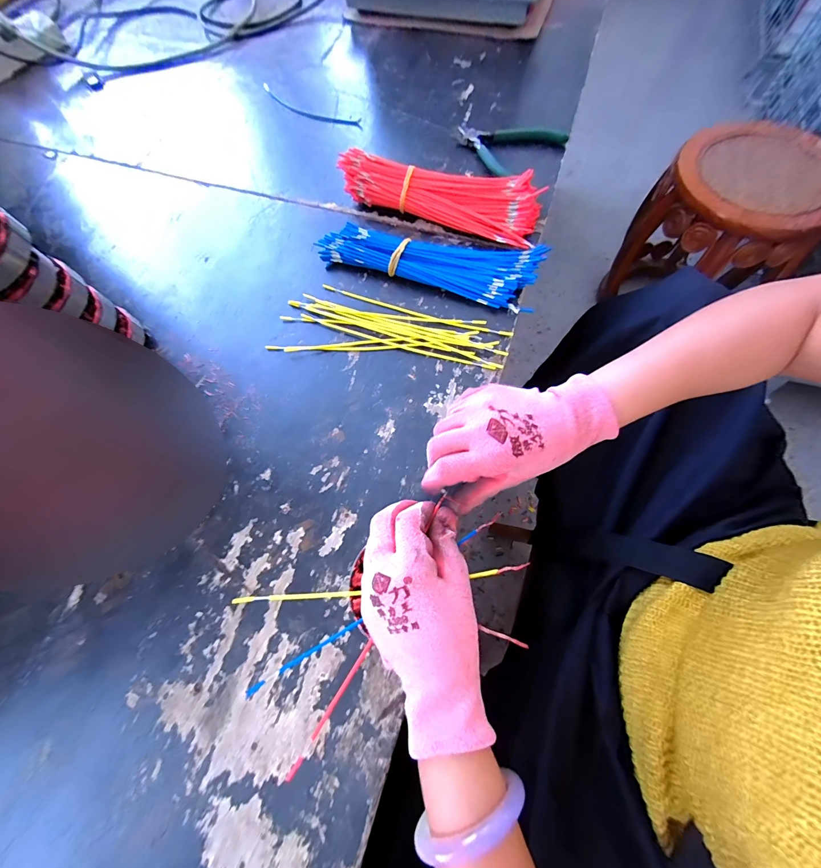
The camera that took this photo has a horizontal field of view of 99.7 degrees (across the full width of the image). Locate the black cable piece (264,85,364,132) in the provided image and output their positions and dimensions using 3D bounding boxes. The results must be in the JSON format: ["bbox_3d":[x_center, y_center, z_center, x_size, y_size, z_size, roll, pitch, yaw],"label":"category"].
[{"bbox_3d":[-0.161,-0.516,0.547,0.207,0.008,0.034,30,74,12],"label":"black cable piece"}]

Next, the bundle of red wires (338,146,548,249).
[{"bbox_3d":[0.037,-0.303,0.435,0.251,0.044,0.086,20,72,9],"label":"bundle of red wires"}]

